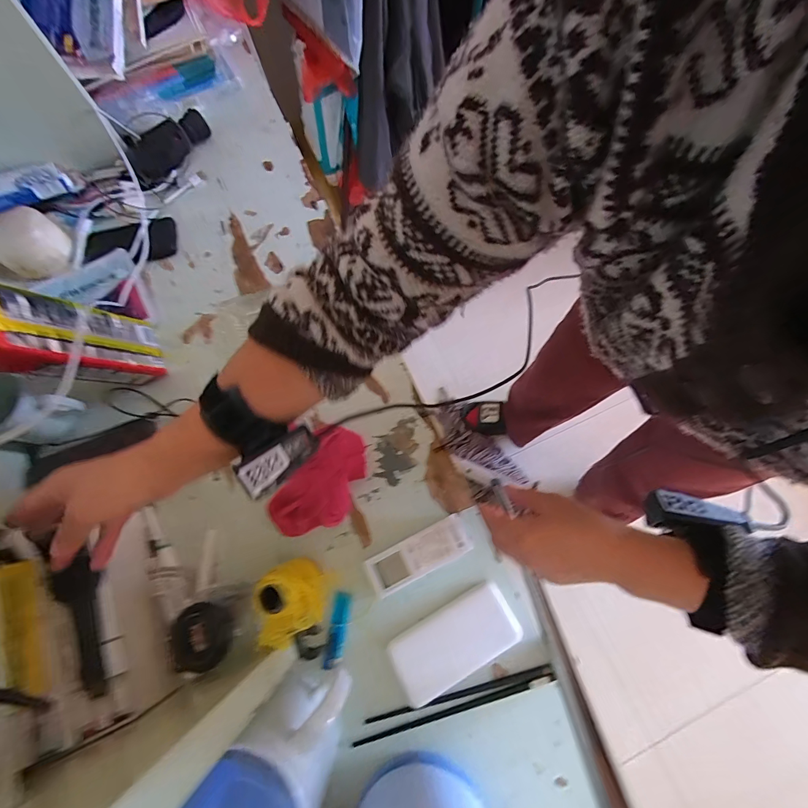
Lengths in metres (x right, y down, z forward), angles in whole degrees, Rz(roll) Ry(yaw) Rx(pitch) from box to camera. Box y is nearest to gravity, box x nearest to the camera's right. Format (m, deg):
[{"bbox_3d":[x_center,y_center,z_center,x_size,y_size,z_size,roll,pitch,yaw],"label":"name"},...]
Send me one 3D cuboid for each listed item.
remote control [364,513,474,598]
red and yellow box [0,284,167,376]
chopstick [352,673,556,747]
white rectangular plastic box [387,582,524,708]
[{"bbox_3d":[0.018,0.176,0.439,0.122,0.022,0.043,-24,73,-9],"label":"remote control"},{"bbox_3d":[-0.379,-0.078,0.430,0.058,0.180,0.088,-43,76,14],"label":"red and yellow box"},{"bbox_3d":[0.056,0.327,0.396,0.222,0.010,0.009,-15,71,-6],"label":"chopstick"},{"bbox_3d":[0.056,0.264,0.415,0.144,0.012,0.069,-26,73,-10],"label":"white rectangular plastic box"}]

